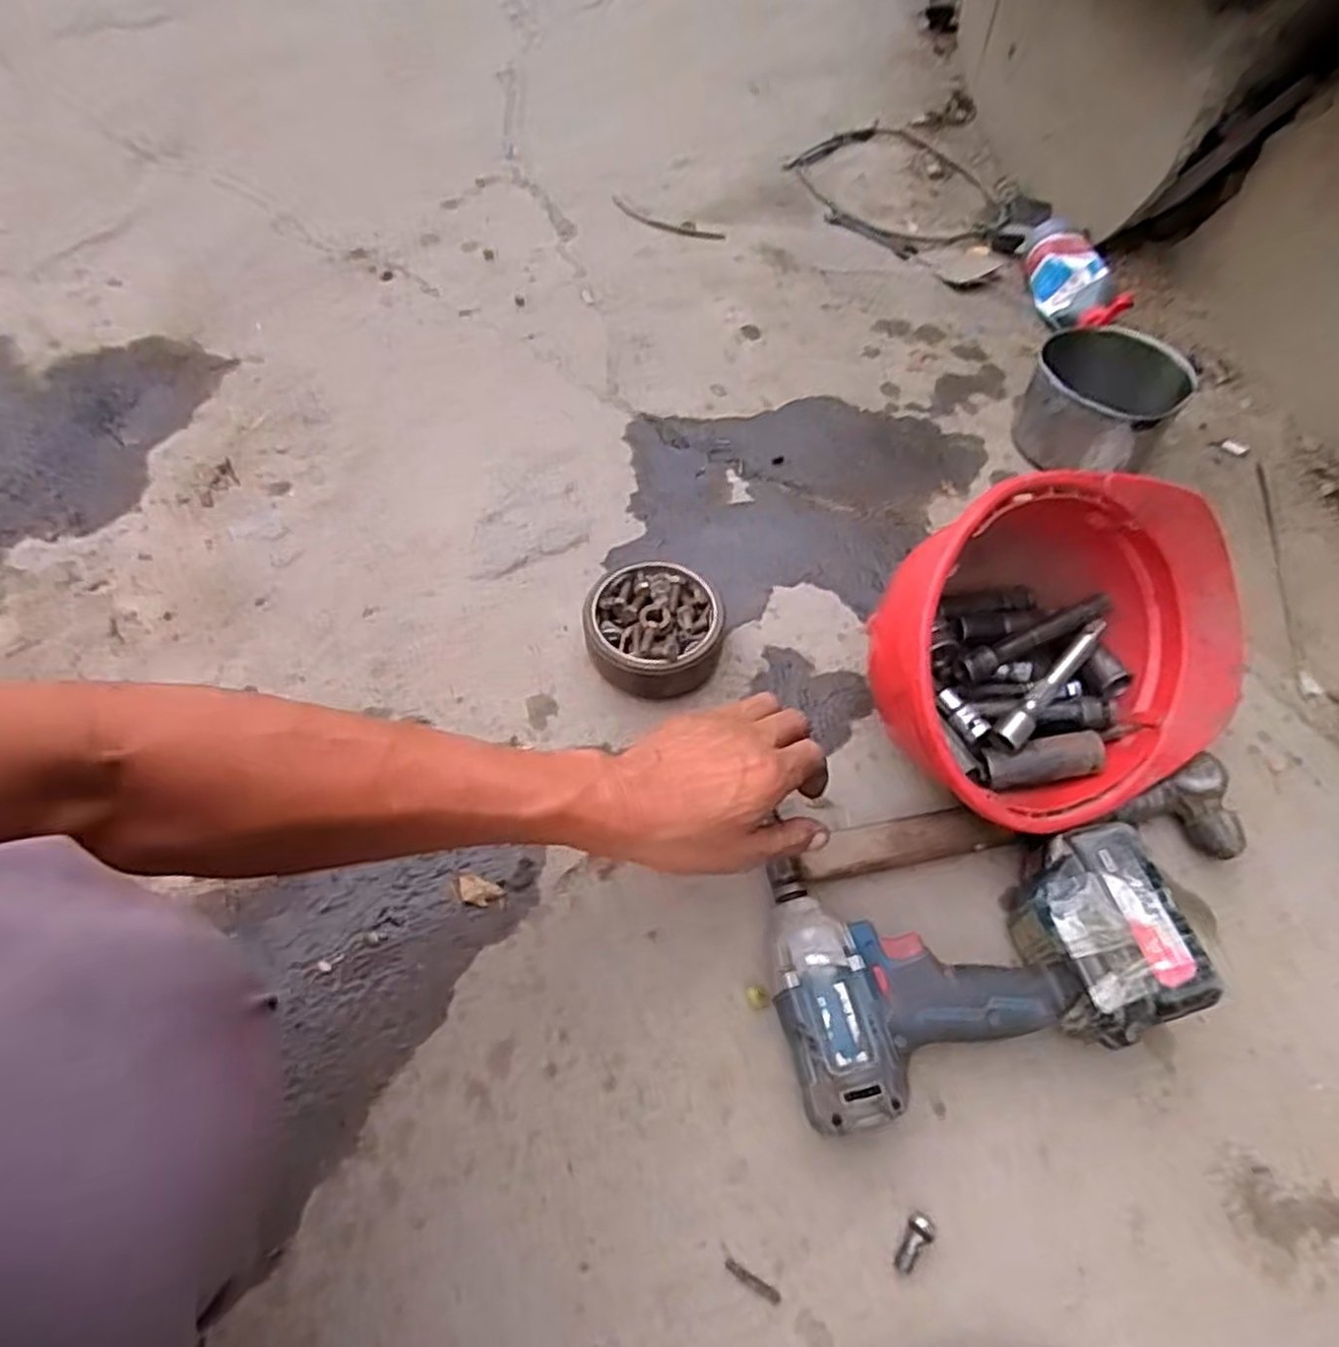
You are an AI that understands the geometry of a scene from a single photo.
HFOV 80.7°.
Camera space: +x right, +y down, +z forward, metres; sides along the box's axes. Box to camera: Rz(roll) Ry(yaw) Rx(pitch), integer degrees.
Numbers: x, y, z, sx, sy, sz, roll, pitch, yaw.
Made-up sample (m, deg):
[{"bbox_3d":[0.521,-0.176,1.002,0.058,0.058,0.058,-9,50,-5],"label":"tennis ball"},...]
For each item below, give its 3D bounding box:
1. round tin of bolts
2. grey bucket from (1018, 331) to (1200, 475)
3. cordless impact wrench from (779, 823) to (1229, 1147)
[{"bbox_3d":[-0.012,-0.032,0.620,0.102,0.056,0.101,1,58,-2],"label":"round tin of bolts"},{"bbox_3d":[0.414,-0.263,0.775,0.126,0.090,0.138,1,58,-2],"label":"grey bucket"},{"bbox_3d":[0.179,0.171,0.486,0.237,0.085,0.142,-12,59,-10],"label":"cordless impact wrench"}]

